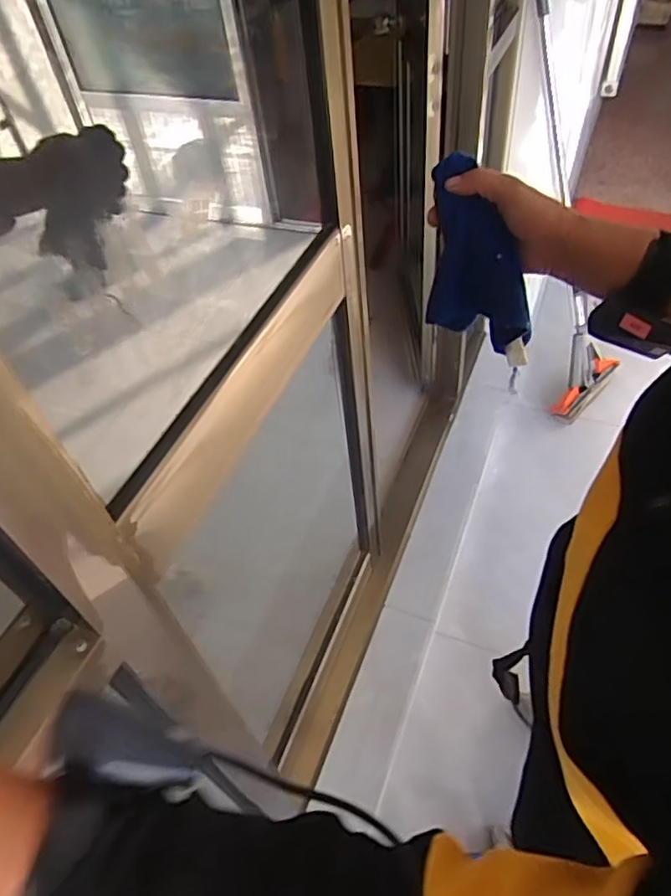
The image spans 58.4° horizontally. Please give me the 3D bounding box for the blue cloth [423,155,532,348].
[{"bbox_3d":[0.134,-0.167,0.549,0.093,0.181,0.050,2,36,11],"label":"blue cloth"}]

